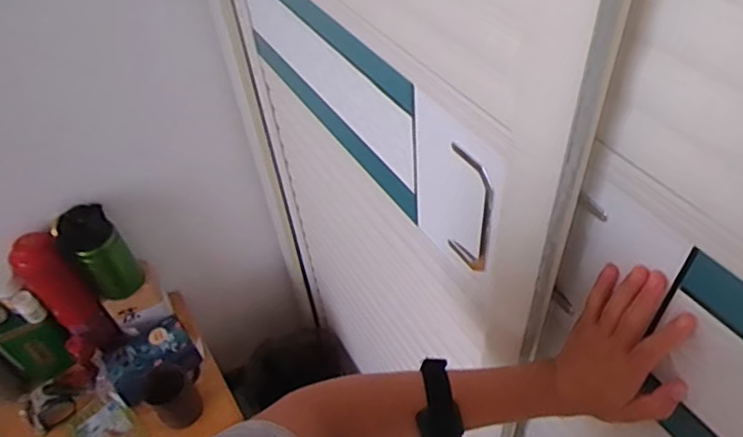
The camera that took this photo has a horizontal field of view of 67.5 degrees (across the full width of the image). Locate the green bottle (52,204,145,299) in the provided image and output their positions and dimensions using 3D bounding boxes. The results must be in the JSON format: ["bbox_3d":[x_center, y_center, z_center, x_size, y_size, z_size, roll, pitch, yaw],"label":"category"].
[{"bbox_3d":[-0.522,0.069,1.072,0.098,0.200,0.071,-32,55,-23],"label":"green bottle"}]

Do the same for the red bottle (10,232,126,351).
[{"bbox_3d":[-0.587,0.156,1.083,0.090,0.294,0.081,33,58,27],"label":"red bottle"}]

